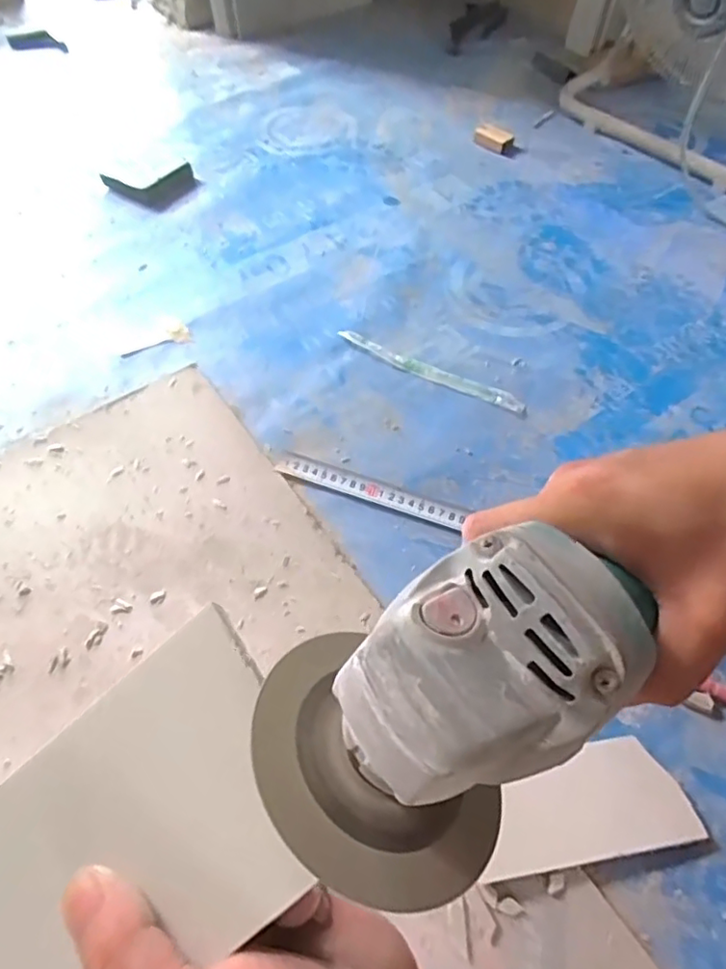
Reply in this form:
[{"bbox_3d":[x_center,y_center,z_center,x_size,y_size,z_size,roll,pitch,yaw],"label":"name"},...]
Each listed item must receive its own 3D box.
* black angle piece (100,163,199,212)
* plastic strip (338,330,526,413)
[{"bbox_3d":[-0.303,-0.439,0.868,0.113,0.019,0.095,27,61,18],"label":"black angle piece"},{"bbox_3d":[0.073,-0.127,0.667,0.221,0.006,0.022,26,61,17],"label":"plastic strip"}]

